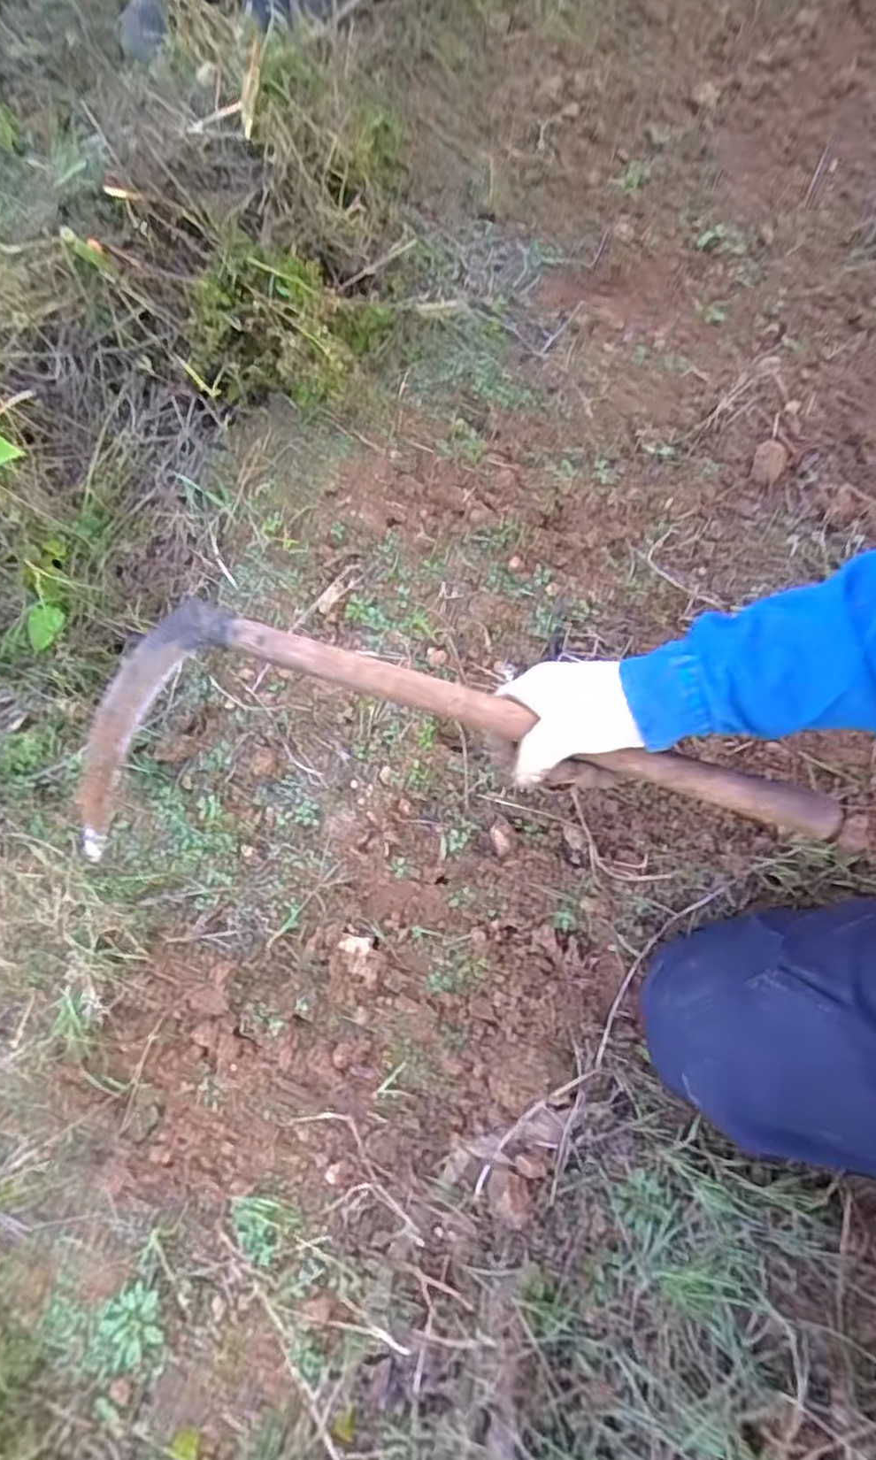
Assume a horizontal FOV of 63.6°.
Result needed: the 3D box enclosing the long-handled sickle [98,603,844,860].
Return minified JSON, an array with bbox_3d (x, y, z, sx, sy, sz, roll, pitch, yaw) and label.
[{"bbox_3d":[0.016,0.004,0.535,0.557,0.061,0.180,2,90,3],"label":"long-handled sickle"}]

